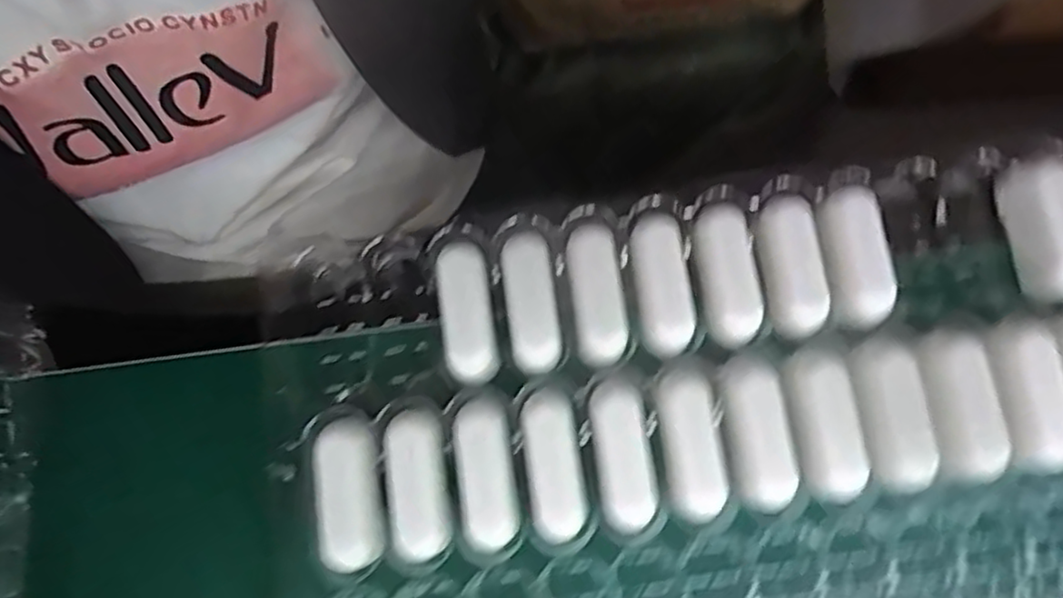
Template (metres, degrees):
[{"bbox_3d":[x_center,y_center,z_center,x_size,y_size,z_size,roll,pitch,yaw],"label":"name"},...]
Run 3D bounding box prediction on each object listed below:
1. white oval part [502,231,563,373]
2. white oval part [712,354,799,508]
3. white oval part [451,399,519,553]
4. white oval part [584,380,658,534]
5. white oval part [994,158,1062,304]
[{"bbox_3d":[0.000,0.002,0.324,0.024,0.012,0.062,-8,78,-1],"label":"white oval part"},{"bbox_3d":[0.099,0.060,0.314,0.027,0.022,0.064,-9,78,-1],"label":"white oval part"},{"bbox_3d":[-0.021,0.079,0.316,0.025,0.017,0.063,-8,78,-1],"label":"white oval part"},{"bbox_3d":[0.040,0.070,0.315,0.025,0.021,0.062,-8,78,-1],"label":"white oval part"},{"bbox_3d":[0.246,-0.032,0.336,0.023,0.030,0.066,-13,78,-2],"label":"white oval part"}]

